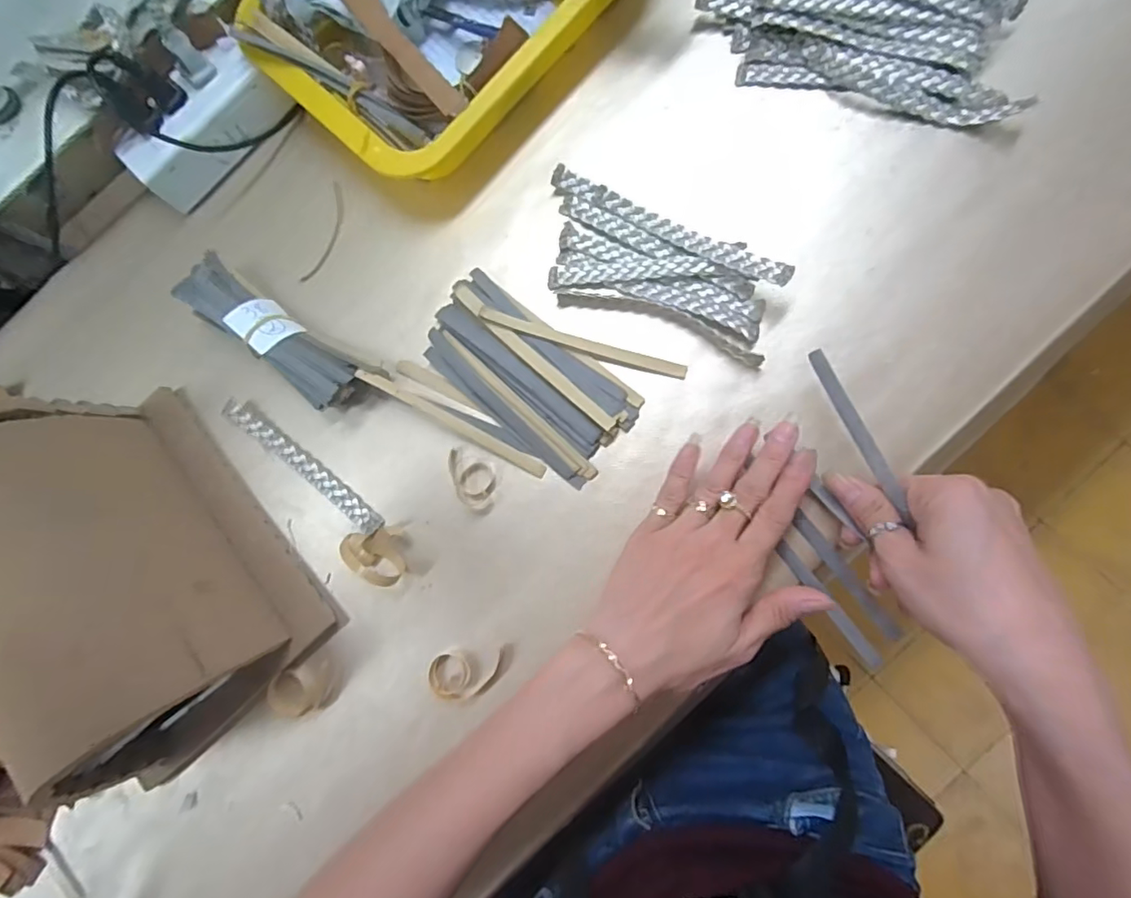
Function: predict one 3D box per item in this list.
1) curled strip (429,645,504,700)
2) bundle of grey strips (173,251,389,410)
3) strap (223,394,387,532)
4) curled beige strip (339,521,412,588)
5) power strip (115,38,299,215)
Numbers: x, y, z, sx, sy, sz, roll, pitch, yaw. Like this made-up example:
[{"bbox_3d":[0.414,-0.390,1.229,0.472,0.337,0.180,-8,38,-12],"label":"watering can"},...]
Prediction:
[{"bbox_3d":[-0.060,0.140,0.345,0.046,0.009,0.029,-7,82,7],"label":"curled strip"},{"bbox_3d":[-0.192,-0.074,0.374,0.145,0.038,0.040,33,89,10],"label":"bundle of grey strips"},{"bbox_3d":[-0.174,0.010,0.371,0.133,0.011,0.017,38,89,10],"label":"strap"},{"bbox_3d":[-0.122,0.069,0.354,0.039,0.022,0.036,-12,82,6],"label":"curled beige strip"},{"bbox_3d":[-0.257,-0.229,0.400,0.049,0.039,0.115,44,91,10],"label":"power strip"}]

